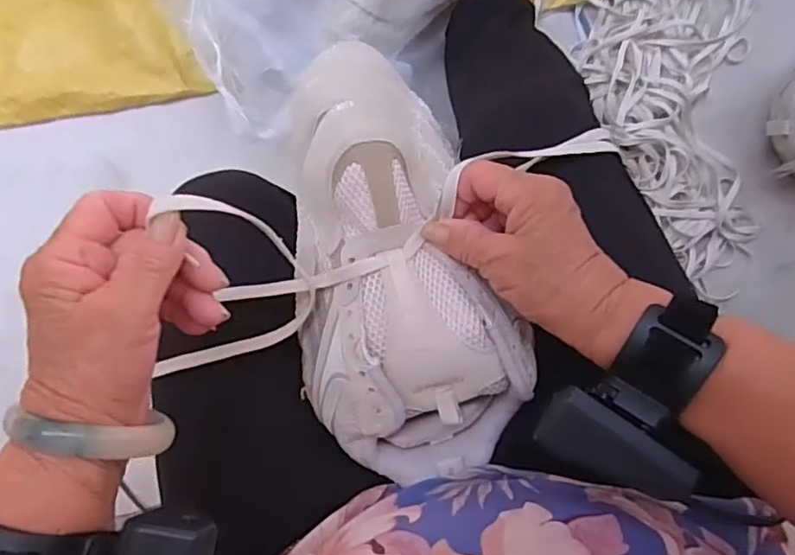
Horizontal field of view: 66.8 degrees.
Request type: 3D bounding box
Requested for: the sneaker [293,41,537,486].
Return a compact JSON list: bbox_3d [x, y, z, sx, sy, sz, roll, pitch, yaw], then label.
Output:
[{"bbox_3d":[-0.005,-0.015,0.365,0.124,0.082,0.264,-13,83,2],"label":"sneaker"}]

